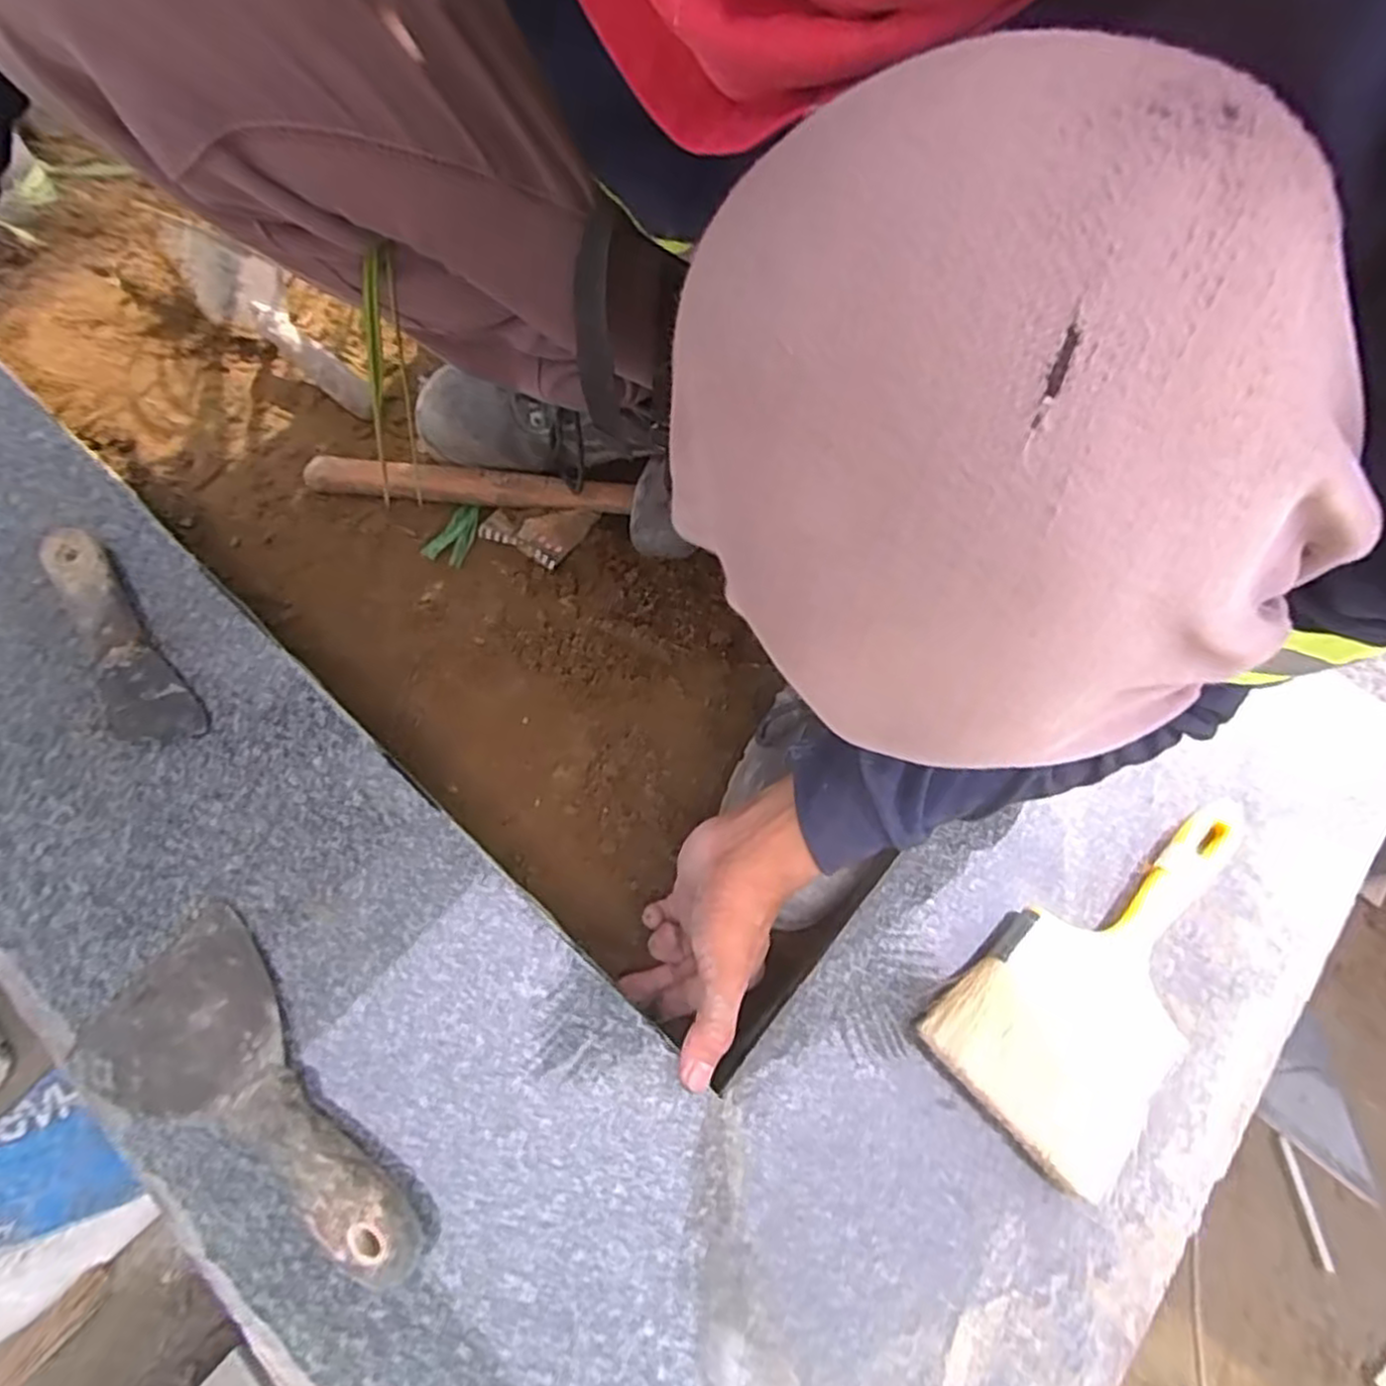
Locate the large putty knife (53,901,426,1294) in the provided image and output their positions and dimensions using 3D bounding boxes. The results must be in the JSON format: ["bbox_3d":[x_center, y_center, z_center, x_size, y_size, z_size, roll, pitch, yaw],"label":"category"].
[{"bbox_3d":[-0.207,0.196,0.348,0.197,0.026,0.089,34,70,12],"label":"large putty knife"}]

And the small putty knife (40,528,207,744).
[{"bbox_3d":[-0.361,-0.034,0.446,0.044,0.018,0.171,-37,73,-16],"label":"small putty knife"}]

